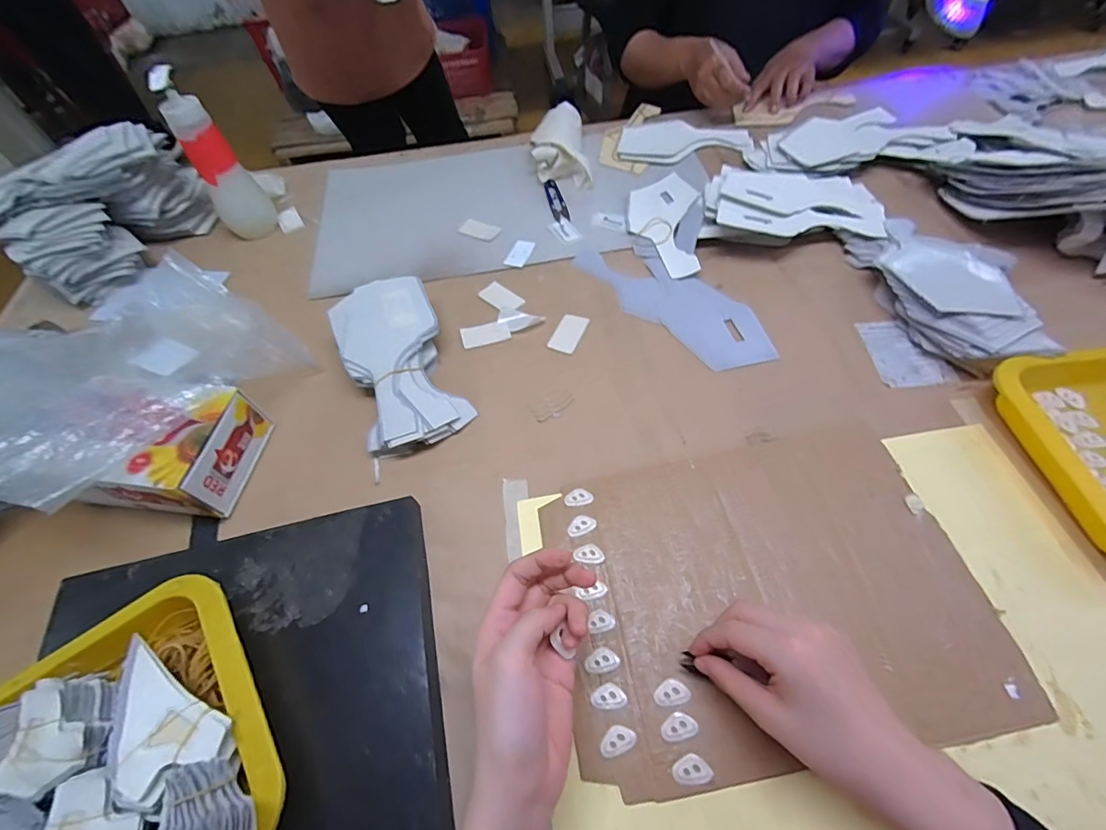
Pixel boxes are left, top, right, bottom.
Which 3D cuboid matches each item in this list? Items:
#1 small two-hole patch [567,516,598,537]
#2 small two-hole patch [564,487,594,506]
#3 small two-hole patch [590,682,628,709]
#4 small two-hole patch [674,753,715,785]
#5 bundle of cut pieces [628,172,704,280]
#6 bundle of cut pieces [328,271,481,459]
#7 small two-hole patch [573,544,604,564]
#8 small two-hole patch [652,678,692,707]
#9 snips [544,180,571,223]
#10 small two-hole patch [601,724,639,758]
[{"bbox_3d":[0.025,0.098,0.426,0.026,0.004,0.016,-22,59,-9],"label":"small two-hole patch"},{"bbox_3d":[0.024,0.076,0.442,0.026,0.004,0.016,-12,58,-3],"label":"small two-hole patch"},{"bbox_3d":[0.041,0.207,0.352,0.025,0.004,0.016,-6,58,0],"label":"small two-hole patch"},{"bbox_3d":[0.095,0.242,0.325,0.025,0.004,0.018,-17,58,-6],"label":"small two-hole patch"},{"bbox_3d":[0.146,-0.257,0.630,0.088,0.025,0.200,3,58,6],"label":"bundle of cut pieces"},{"bbox_3d":[-0.163,-0.057,0.508,0.105,0.050,0.195,-23,59,-10],"label":"bundle of cut pieces"},{"bbox_3d":[0.031,0.120,0.410,0.026,0.005,0.015,7,59,8],"label":"small two-hole patch"},{"bbox_3d":[0.087,0.203,0.349,0.025,0.004,0.017,-17,59,-7],"label":"small two-hole patch"},{"bbox_3d":[0.004,-0.312,0.693,0.023,0.005,0.093,-13,58,-4],"label":"snips"},{"bbox_3d":[0.046,0.230,0.338,0.026,0.004,0.017,-20,59,-8],"label":"small two-hole patch"}]

